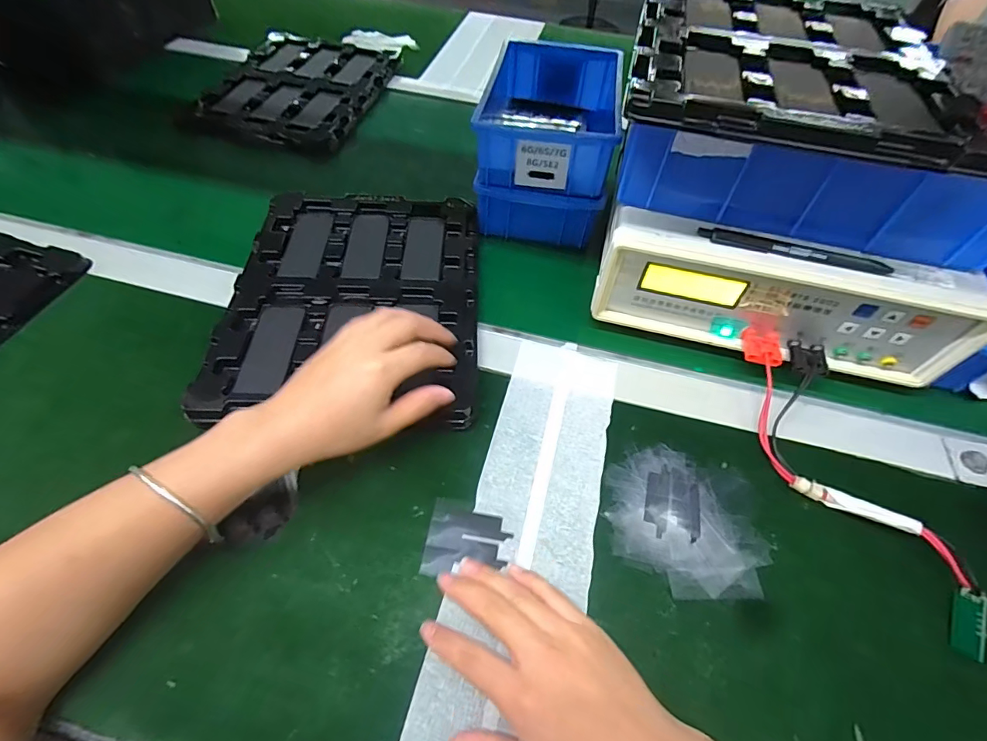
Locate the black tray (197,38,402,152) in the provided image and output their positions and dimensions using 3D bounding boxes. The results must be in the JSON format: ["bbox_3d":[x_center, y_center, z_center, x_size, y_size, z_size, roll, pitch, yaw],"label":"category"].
[{"bbox_3d":[-0.271,-0.416,0.656,0.221,0.022,0.255,15,56,7],"label":"black tray"}]

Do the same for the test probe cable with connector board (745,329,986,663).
[{"bbox_3d":[0.258,0.073,0.339,0.076,0.032,0.240,-5,56,-6],"label":"test probe cable with connector board"}]

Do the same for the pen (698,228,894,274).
[{"bbox_3d":[0.229,-0.092,0.347,0.138,0.006,0.013,14,56,7],"label":"pen"}]

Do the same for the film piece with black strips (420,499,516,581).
[{"bbox_3d":[-0.017,0.118,0.314,0.056,0.004,0.050,10,54,4],"label":"film piece with black strips"}]

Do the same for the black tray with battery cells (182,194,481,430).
[{"bbox_3d":[-0.126,-0.073,0.422,0.219,0.023,0.262,1,56,-1],"label":"black tray with battery cells"}]

